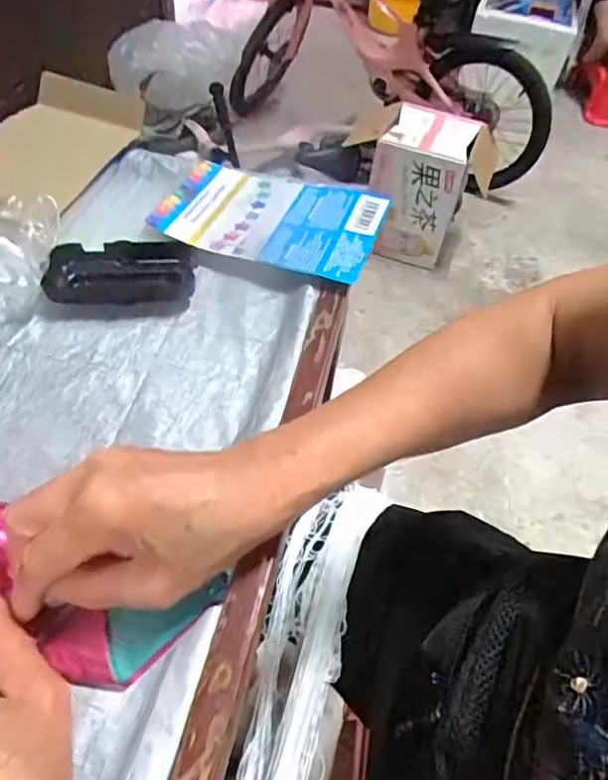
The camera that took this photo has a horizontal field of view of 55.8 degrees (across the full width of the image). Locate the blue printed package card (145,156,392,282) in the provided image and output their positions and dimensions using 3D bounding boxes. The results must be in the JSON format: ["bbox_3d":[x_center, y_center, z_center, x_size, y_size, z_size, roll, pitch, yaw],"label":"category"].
[{"bbox_3d":[-0.028,-0.149,0.489,0.181,0.018,0.109,19,52,10],"label":"blue printed package card"}]

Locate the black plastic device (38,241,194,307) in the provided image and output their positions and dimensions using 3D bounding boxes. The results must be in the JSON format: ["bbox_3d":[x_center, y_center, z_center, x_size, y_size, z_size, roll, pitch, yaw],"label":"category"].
[{"bbox_3d":[-0.141,-0.092,0.448,0.106,0.025,0.046,-3,52,-8],"label":"black plastic device"}]

